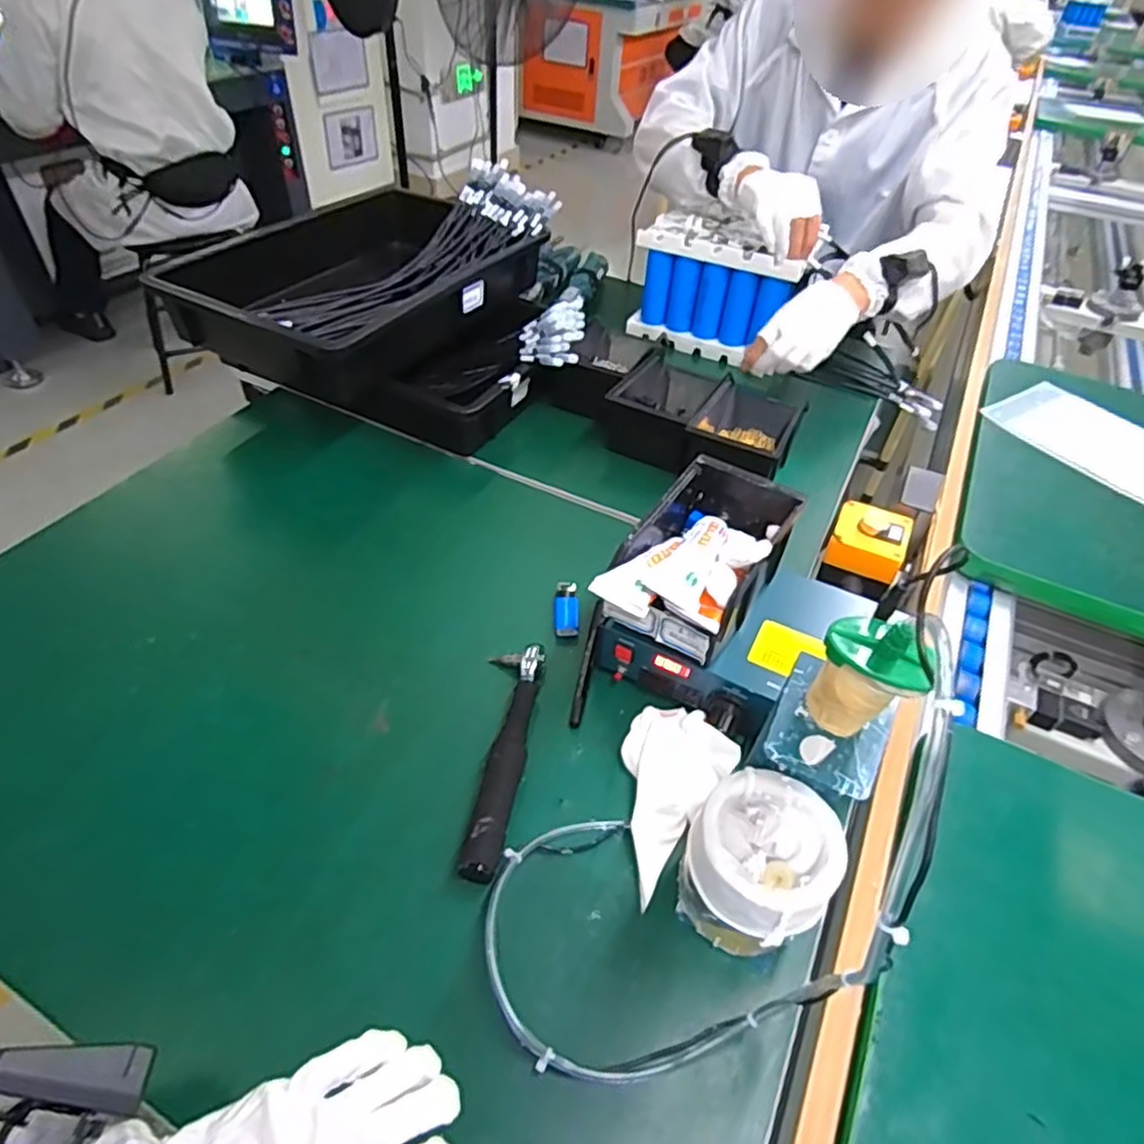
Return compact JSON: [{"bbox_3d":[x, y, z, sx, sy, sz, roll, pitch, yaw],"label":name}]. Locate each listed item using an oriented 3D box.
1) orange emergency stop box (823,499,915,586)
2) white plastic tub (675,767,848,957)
[{"bbox_3d":[0.309,-0.032,0.724,0.074,0.049,0.075,23,47,20],"label":"orange emergency stop box"},{"bbox_3d":[0.120,0.193,0.446,0.083,0.092,0.082,2,45,-2],"label":"white plastic tub"}]

